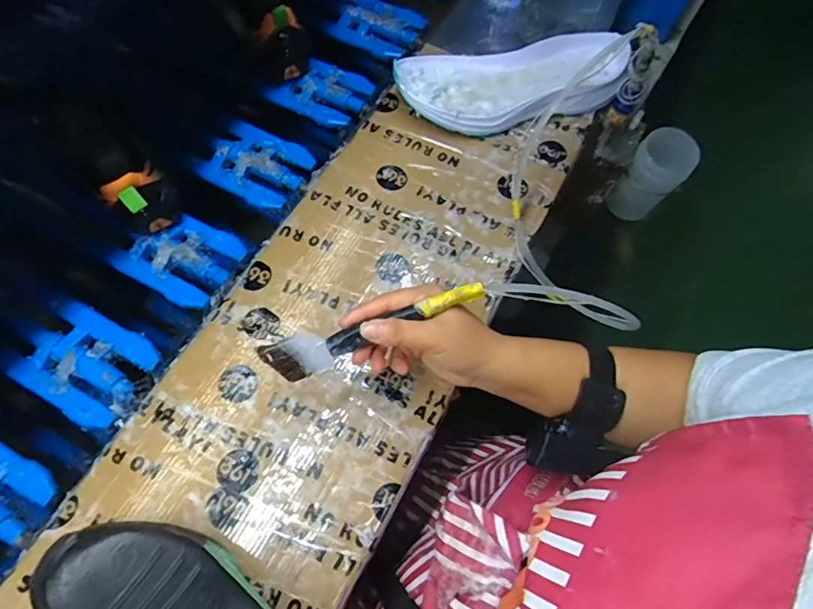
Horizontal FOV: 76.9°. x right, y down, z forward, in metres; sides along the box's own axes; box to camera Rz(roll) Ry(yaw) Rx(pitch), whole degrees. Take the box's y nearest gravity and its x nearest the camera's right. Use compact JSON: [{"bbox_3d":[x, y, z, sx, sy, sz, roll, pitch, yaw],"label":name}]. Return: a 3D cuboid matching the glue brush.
[{"bbox_3d":[-0.026,0.018,0.389,0.175,0.009,0.035,-21,101,4],"label":"glue brush"}]

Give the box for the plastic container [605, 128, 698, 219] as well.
[{"bbox_3d":[0.339,-0.172,0.711,0.072,0.122,0.077,37,73,16],"label":"plastic container"}]

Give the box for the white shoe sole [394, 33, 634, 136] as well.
[{"bbox_3d":[0.119,-0.253,0.593,0.263,0.063,0.107,-9,67,-8],"label":"white shoe sole"}]

